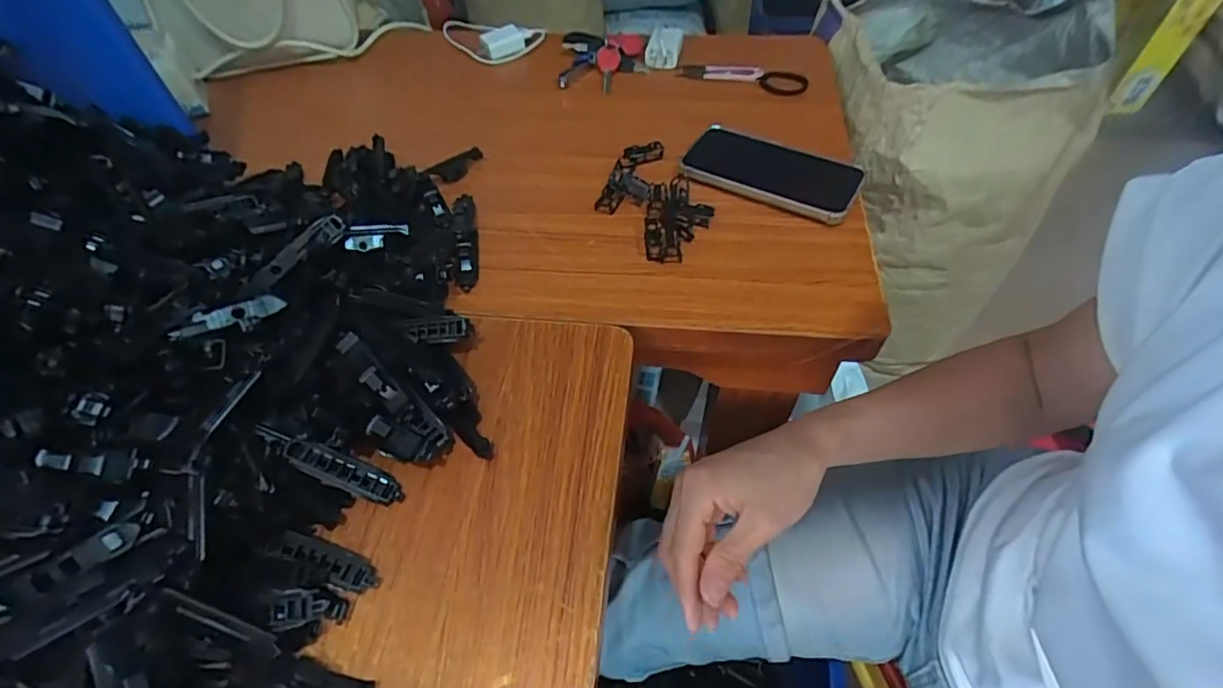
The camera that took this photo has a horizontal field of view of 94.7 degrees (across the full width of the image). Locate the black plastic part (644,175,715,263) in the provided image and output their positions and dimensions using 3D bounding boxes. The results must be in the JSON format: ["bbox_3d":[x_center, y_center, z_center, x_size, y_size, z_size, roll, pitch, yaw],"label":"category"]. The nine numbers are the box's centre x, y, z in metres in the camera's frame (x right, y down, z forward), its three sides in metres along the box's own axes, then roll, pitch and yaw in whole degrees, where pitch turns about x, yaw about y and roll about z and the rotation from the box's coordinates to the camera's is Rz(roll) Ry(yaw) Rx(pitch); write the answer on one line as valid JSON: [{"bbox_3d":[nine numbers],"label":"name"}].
[{"bbox_3d":[0.061,-0.115,0.519,0.058,0.016,0.100,7,53,6],"label":"black plastic part"}]

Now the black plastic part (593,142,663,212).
[{"bbox_3d":[0.021,-0.168,0.561,0.046,0.029,0.100,12,54,10],"label":"black plastic part"}]

